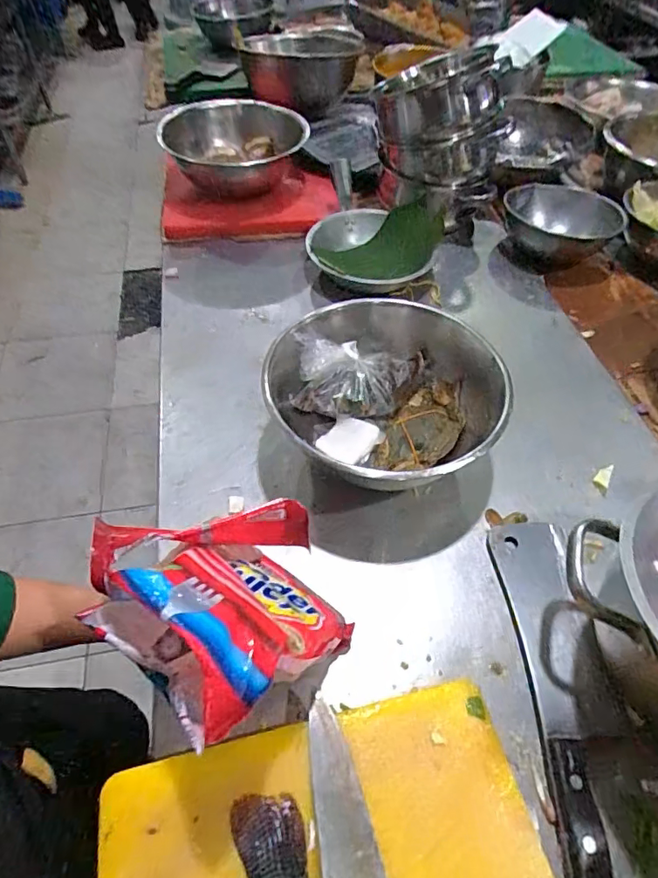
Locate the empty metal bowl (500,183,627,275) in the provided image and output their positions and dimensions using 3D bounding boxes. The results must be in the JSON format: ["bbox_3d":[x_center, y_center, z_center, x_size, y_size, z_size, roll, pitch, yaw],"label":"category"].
[{"bbox_3d":[0.376,-0.351,0.858,0.191,0.065,0.156,25,56,18],"label":"empty metal bowl"}]

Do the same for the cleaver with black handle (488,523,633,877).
[{"bbox_3d":[0.207,0.216,0.438,0.079,0.027,0.325,1,52,0],"label":"cleaver with black handle"}]

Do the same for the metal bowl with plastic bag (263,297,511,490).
[{"bbox_3d":[0.055,-0.034,0.573,0.243,0.114,0.244,0,52,-1],"label":"metal bowl with plastic bag"}]

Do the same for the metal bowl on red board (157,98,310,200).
[{"bbox_3d":[-0.153,-0.485,0.860,0.223,0.080,0.229,0,52,-1],"label":"metal bowl on red board"}]

